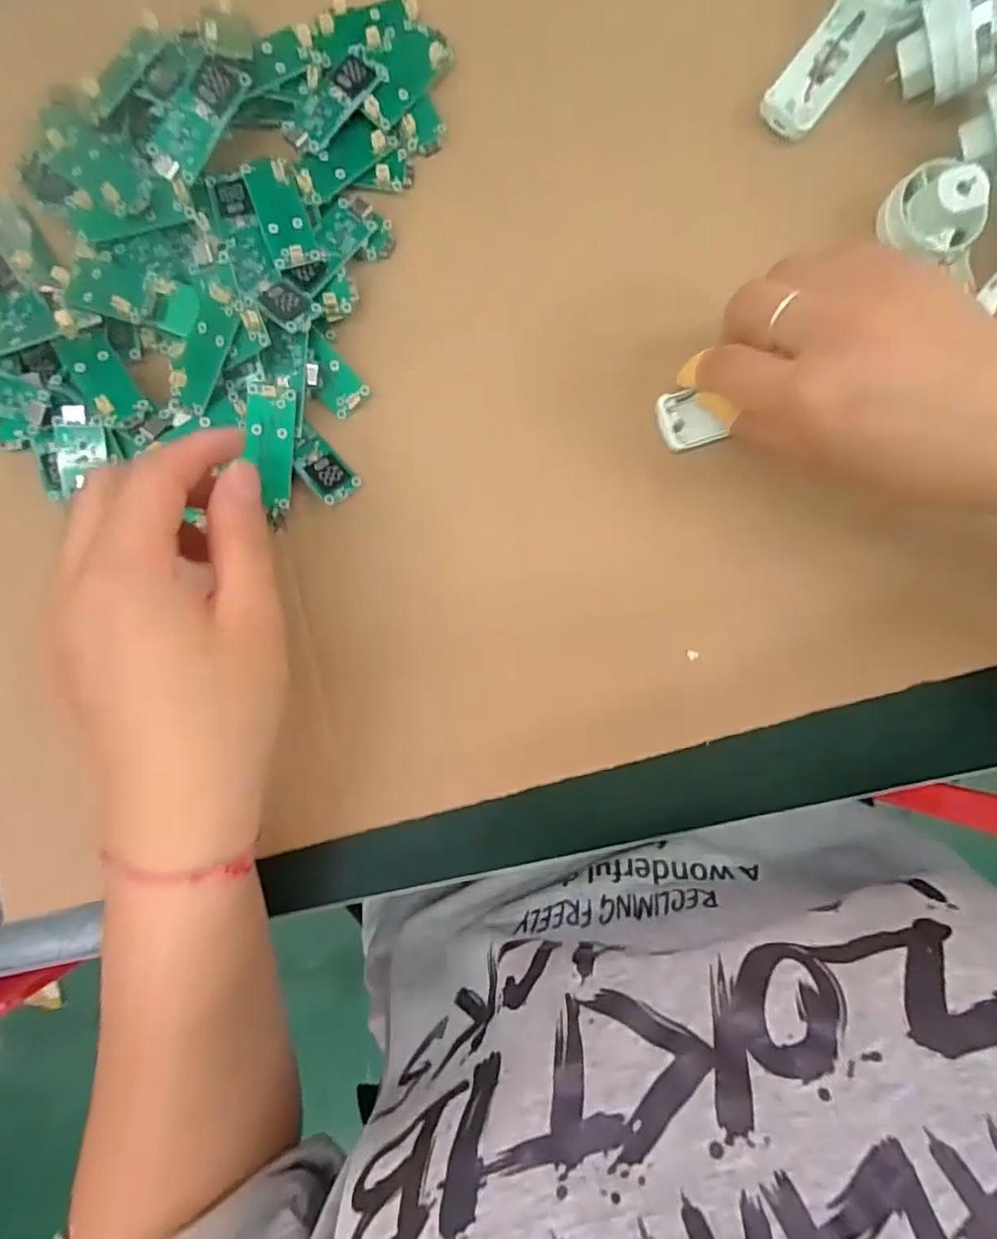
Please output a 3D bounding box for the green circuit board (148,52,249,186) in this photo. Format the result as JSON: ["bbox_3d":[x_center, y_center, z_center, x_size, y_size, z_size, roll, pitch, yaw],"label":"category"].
[{"bbox_3d":[-0.121,-0.199,0.240,0.019,0.005,0.048,31,95,-19],"label":"green circuit board"}]

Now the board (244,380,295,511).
[{"bbox_3d":[-0.094,-0.071,0.248,0.018,0.004,0.048,4,103,-13],"label":"board"}]

